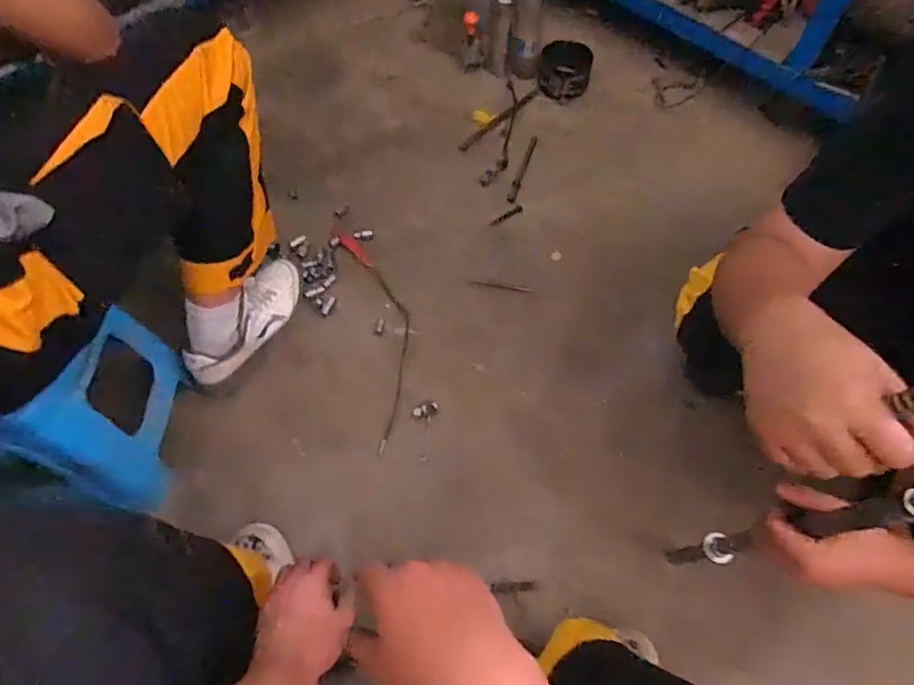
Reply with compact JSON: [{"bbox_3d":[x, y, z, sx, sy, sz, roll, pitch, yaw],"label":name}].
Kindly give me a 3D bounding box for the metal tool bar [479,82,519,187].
[{"bbox_3d":[0.116,-0.510,1.385,0.058,0.025,0.346,12,61,8],"label":"metal tool bar"}]

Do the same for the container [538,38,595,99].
[{"bbox_3d":[0.273,-0.686,1.425,0.133,0.080,0.125,6,60,4],"label":"container"}]

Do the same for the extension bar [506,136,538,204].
[{"bbox_3d":[0.154,-0.407,1.345,0.020,0.025,0.204,16,62,10],"label":"extension bar"}]

